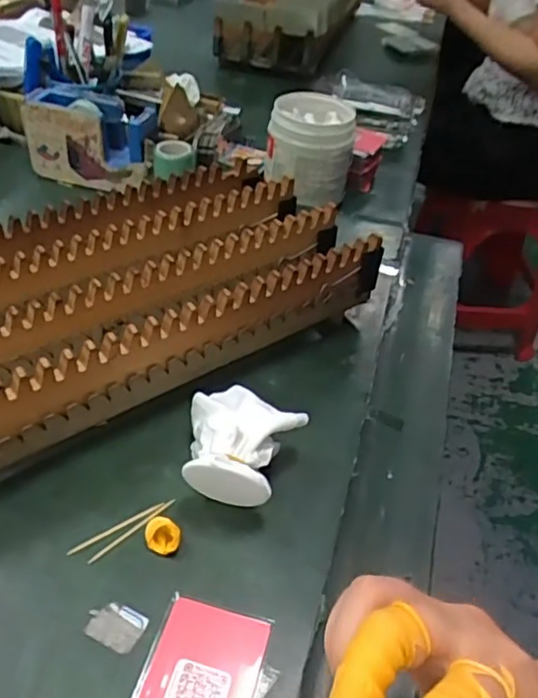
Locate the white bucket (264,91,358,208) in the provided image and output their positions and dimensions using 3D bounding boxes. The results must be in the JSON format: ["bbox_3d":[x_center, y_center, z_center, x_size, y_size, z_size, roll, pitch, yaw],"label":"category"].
[{"bbox_3d":[0.047,-0.230,0.695,0.096,0.094,0.096,7,42,1],"label":"white bucket"}]

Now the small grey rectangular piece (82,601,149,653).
[{"bbox_3d":[-0.081,0.145,0.324,0.029,0.004,0.022,21,44,16],"label":"small grey rectangular piece"}]

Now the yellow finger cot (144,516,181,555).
[{"bbox_3d":[-0.062,0.109,0.356,0.021,0.014,0.017,0,42,-6],"label":"yellow finger cot"}]

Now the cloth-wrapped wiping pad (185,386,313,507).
[{"bbox_3d":[-0.014,0.062,0.390,0.073,0.050,0.083,4,42,-3],"label":"cloth-wrapped wiping pad"}]

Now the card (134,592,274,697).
[{"bbox_3d":[-0.036,0.169,0.303,0.056,0.004,0.087,13,43,8],"label":"card"}]

